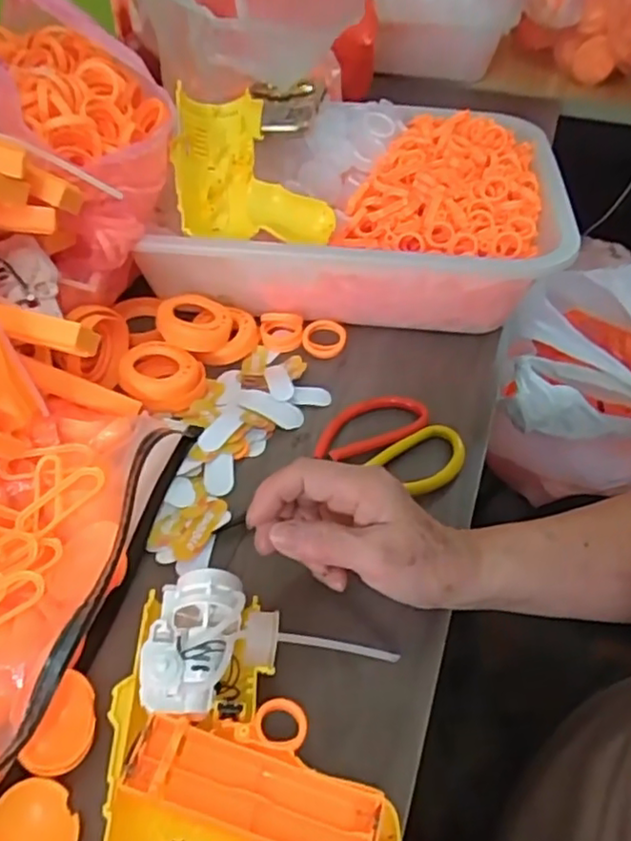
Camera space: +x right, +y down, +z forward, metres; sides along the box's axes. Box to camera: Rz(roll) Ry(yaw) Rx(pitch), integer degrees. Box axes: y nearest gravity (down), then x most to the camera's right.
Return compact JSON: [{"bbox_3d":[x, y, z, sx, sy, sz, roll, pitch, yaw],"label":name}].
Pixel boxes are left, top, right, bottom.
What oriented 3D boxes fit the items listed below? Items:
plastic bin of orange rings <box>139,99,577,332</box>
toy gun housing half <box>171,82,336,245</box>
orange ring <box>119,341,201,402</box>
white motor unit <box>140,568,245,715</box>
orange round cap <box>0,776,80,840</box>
[{"bbox_3d":[0.044,-0.182,0.583,0.321,0.106,0.251,6,45,4],"label":"plastic bin of orange rings"},{"bbox_3d":[-0.052,-0.204,0.533,0.123,0.047,0.123,-5,77,-12],"label":"toy gun housing half"},{"bbox_3d":[-0.114,-0.035,0.485,0.056,0.025,0.054,1,45,-1],"label":"orange ring"},{"bbox_3d":[-0.060,0.115,0.329,0.045,0.042,0.066,1,45,-1],"label":"white motor unit"},{"bbox_3d":[-0.122,0.177,0.282,0.035,0.009,0.040,0,45,-2],"label":"orange round cap"}]

